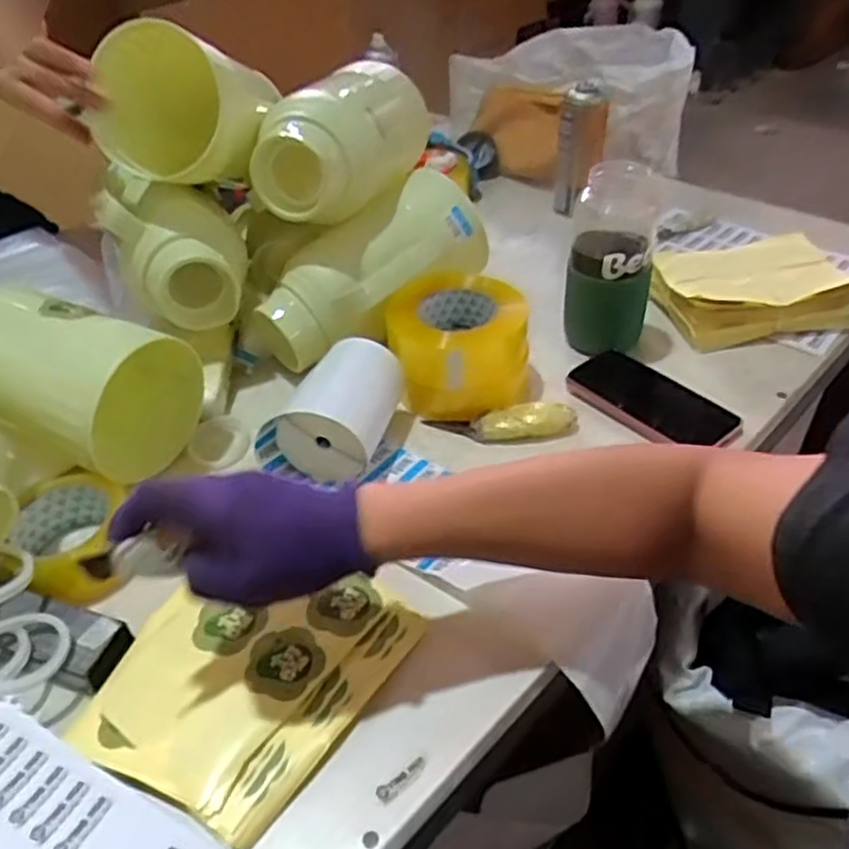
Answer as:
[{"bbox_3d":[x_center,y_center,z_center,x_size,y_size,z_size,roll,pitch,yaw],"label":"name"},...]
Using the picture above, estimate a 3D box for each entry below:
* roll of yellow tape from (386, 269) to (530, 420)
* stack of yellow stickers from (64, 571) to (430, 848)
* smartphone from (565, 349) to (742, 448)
[{"bbox_3d":[0.032,-0.085,0.737,0.128,0.102,0.128,-2,40,1],"label":"roll of yellow tape"},{"bbox_3d":[-0.123,0.169,0.506,0.165,0.023,0.197,22,46,26],"label":"stack of yellow stickers"},{"bbox_3d":[0.220,-0.025,0.704,0.076,0.018,0.157,-29,47,-27],"label":"smartphone"}]

